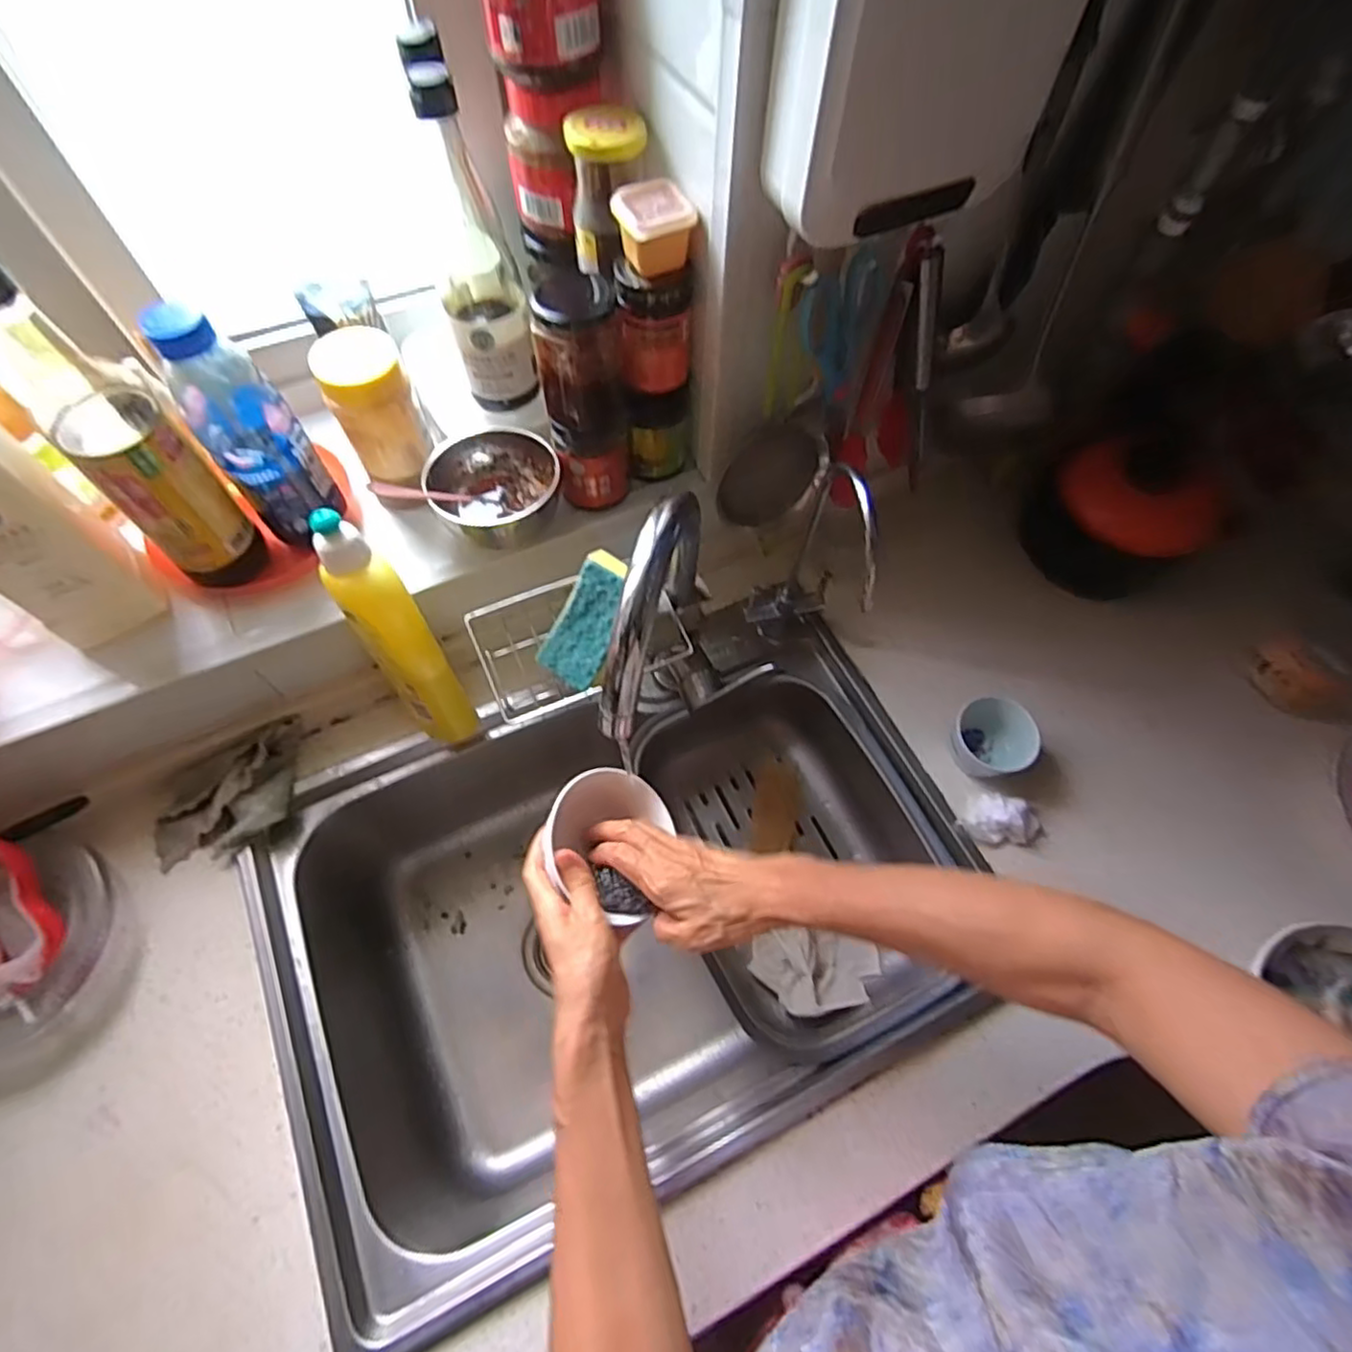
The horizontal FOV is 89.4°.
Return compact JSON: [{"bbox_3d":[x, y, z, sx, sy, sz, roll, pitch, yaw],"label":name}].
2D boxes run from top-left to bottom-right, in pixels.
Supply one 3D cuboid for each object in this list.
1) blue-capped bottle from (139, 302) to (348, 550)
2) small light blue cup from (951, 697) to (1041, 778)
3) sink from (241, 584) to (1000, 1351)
[{"bbox_3d":[-0.349,-0.198,0.564,0.074,0.217,0.083,-36,69,-18],"label":"blue-capped bottle"},{"bbox_3d":[0.309,0.063,0.666,0.072,0.057,0.073,0,63,-1],"label":"small light blue cup"},{"bbox_3d":[-0.051,0.237,0.732,0.621,0.247,0.473,-22,65,-12],"label":"sink"}]

